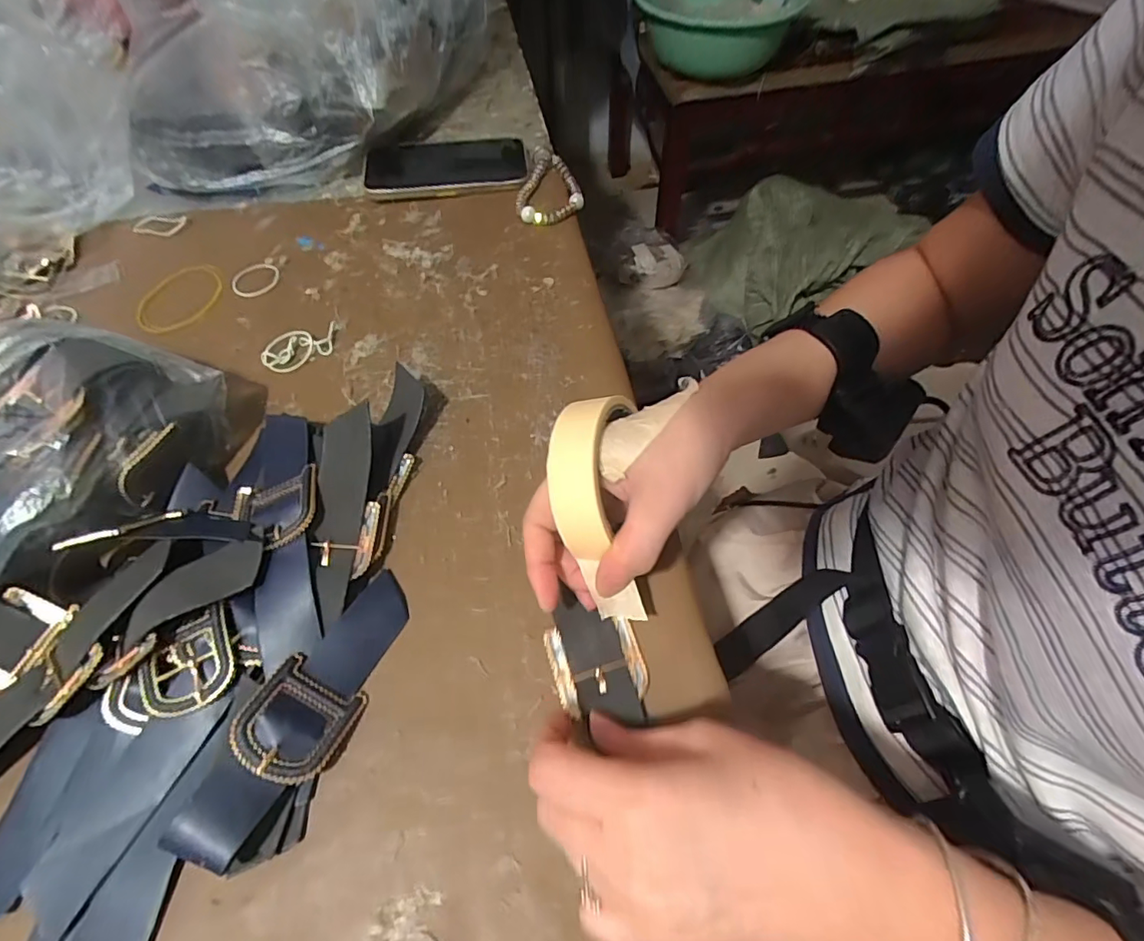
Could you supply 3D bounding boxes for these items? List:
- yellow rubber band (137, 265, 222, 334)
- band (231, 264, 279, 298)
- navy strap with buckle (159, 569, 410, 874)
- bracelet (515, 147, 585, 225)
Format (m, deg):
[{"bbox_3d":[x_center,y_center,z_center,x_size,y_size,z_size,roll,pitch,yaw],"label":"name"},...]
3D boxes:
[{"bbox_3d":[-0.330,-0.144,0.445,0.065,0.007,0.077,-8,59,-3],"label":"yellow rubber band"},{"bbox_3d":[-0.275,-0.166,0.460,0.040,0.005,0.040,-1,59,1],"label":"band"},{"bbox_3d":[-0.132,0.117,0.269,0.043,0.028,0.142,17,61,12],"label":"navy strap with buckle"},{"bbox_3d":[-0.023,-0.272,0.506,0.061,0.018,0.101,-4,59,-1],"label":"bracelet"}]

